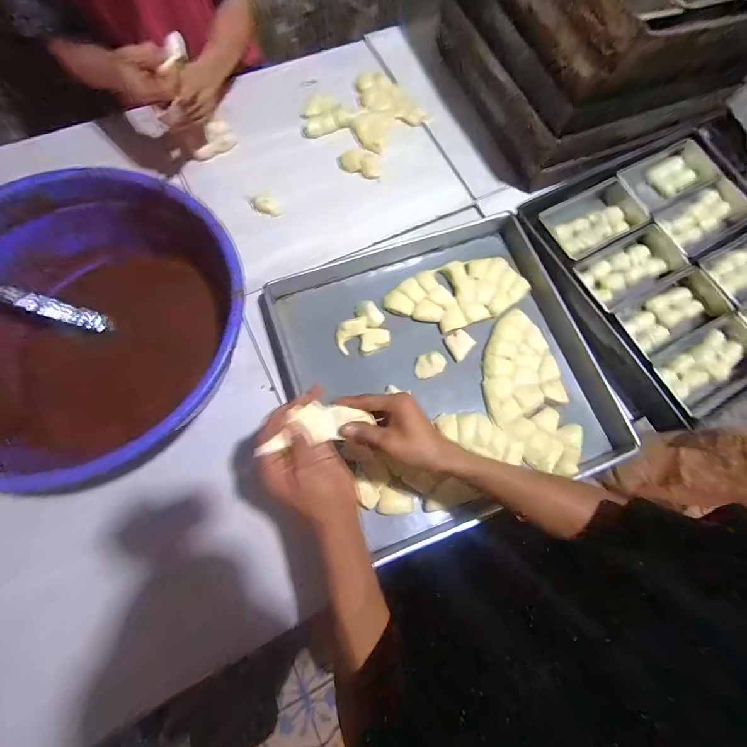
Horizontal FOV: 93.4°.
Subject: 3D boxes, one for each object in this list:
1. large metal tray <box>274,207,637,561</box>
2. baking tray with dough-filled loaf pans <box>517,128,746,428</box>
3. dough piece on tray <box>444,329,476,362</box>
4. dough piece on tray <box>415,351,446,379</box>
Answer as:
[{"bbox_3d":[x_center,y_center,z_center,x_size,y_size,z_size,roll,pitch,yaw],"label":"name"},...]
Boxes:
[{"bbox_3d":[0.105,-0.009,0.593,0.467,0.065,0.472,-20,74,-9],"label":"large metal tray"},{"bbox_3d":[0.548,-0.198,0.650,0.450,0.070,0.459,-29,75,-11],"label":"baking tray with dough-filled loaf pans"},{"bbox_3d":[0.149,-0.051,0.599,0.041,0.013,0.048,-26,75,-10],"label":"dough piece on tray"},{"bbox_3d":[0.093,-0.013,0.583,0.052,0.017,0.039,-13,73,-7],"label":"dough piece on tray"}]

